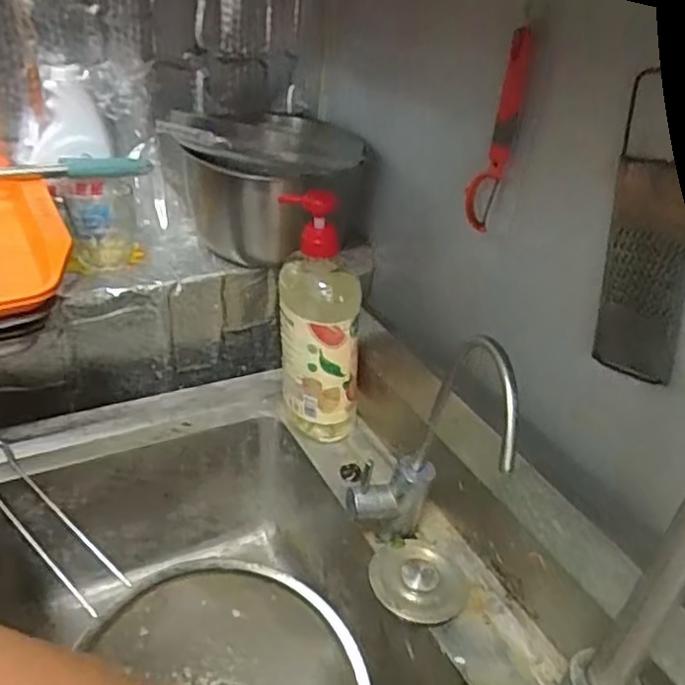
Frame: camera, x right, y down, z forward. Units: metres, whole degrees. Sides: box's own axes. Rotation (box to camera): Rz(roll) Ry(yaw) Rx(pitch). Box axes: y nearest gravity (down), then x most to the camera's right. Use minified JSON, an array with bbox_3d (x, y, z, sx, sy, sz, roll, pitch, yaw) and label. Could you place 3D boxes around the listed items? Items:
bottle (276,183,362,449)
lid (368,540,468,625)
[{"bbox_3d":[-0.025,-0.016,0.690,0.095,0.272,0.073,5,32,-1],"label":"bottle"},{"bbox_3d":[0.072,0.213,0.578,0.081,0.023,0.083,4,32,-3],"label":"lid"}]

